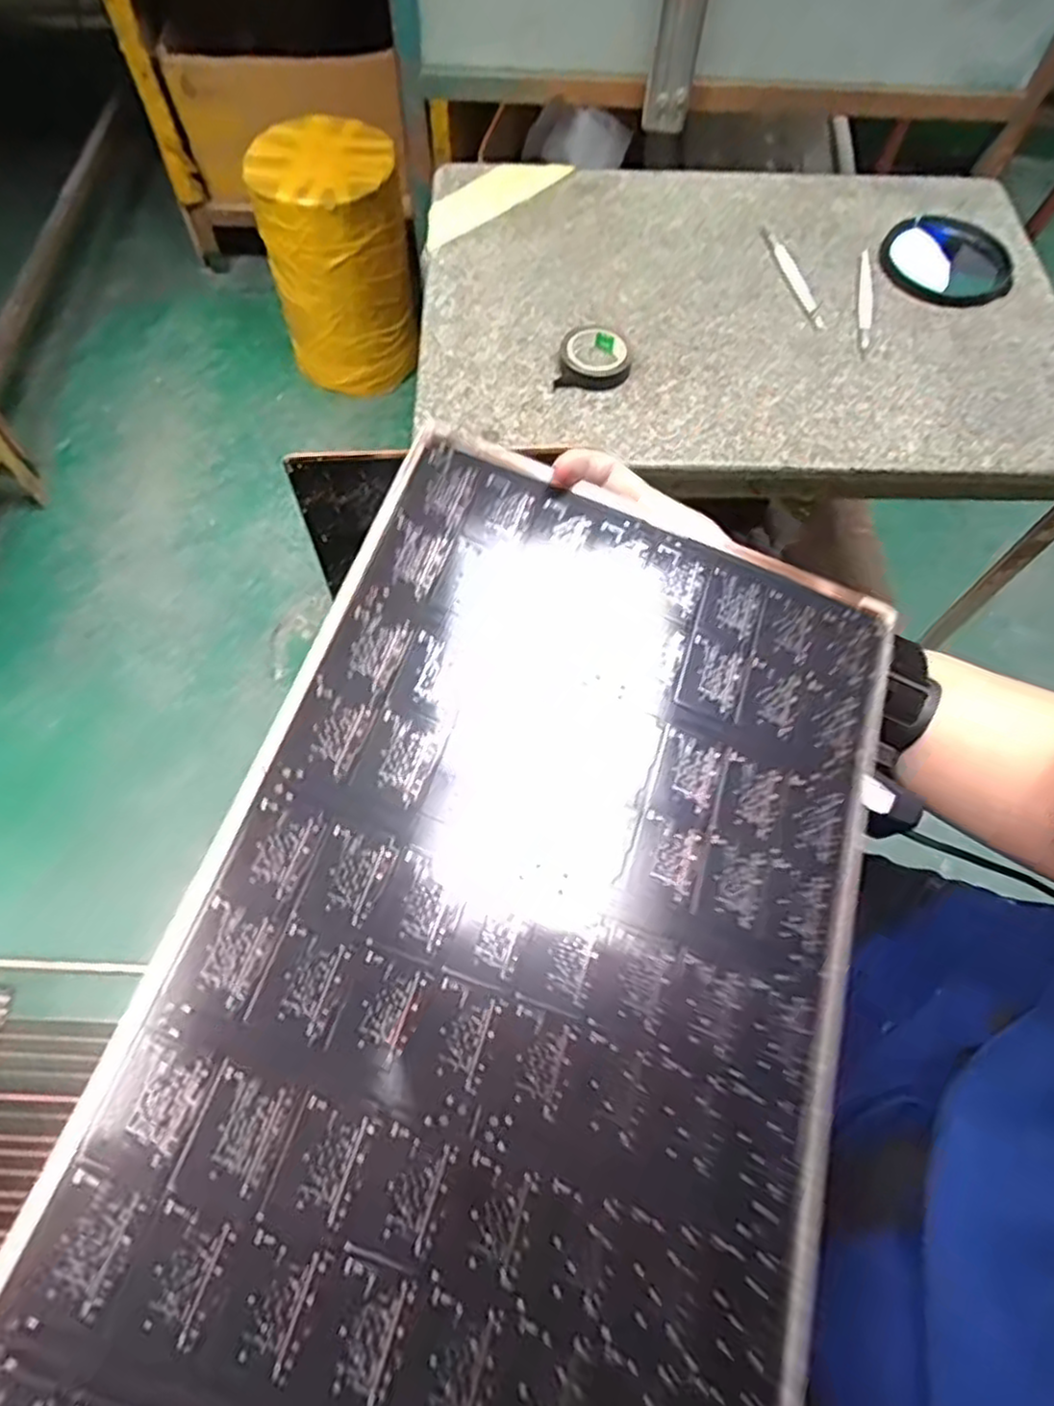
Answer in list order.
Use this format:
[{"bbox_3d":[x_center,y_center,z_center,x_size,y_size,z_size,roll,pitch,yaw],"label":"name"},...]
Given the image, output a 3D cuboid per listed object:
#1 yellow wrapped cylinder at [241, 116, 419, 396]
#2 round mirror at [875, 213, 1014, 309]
[{"bbox_3d":[-0.311,-0.720,1.207,0.233,0.347,0.209,-18,67,-9],"label":"yellow wrapped cylinder"},{"bbox_3d":[0.424,-0.454,0.719,0.126,0.020,0.140,15,66,5],"label":"round mirror"}]

